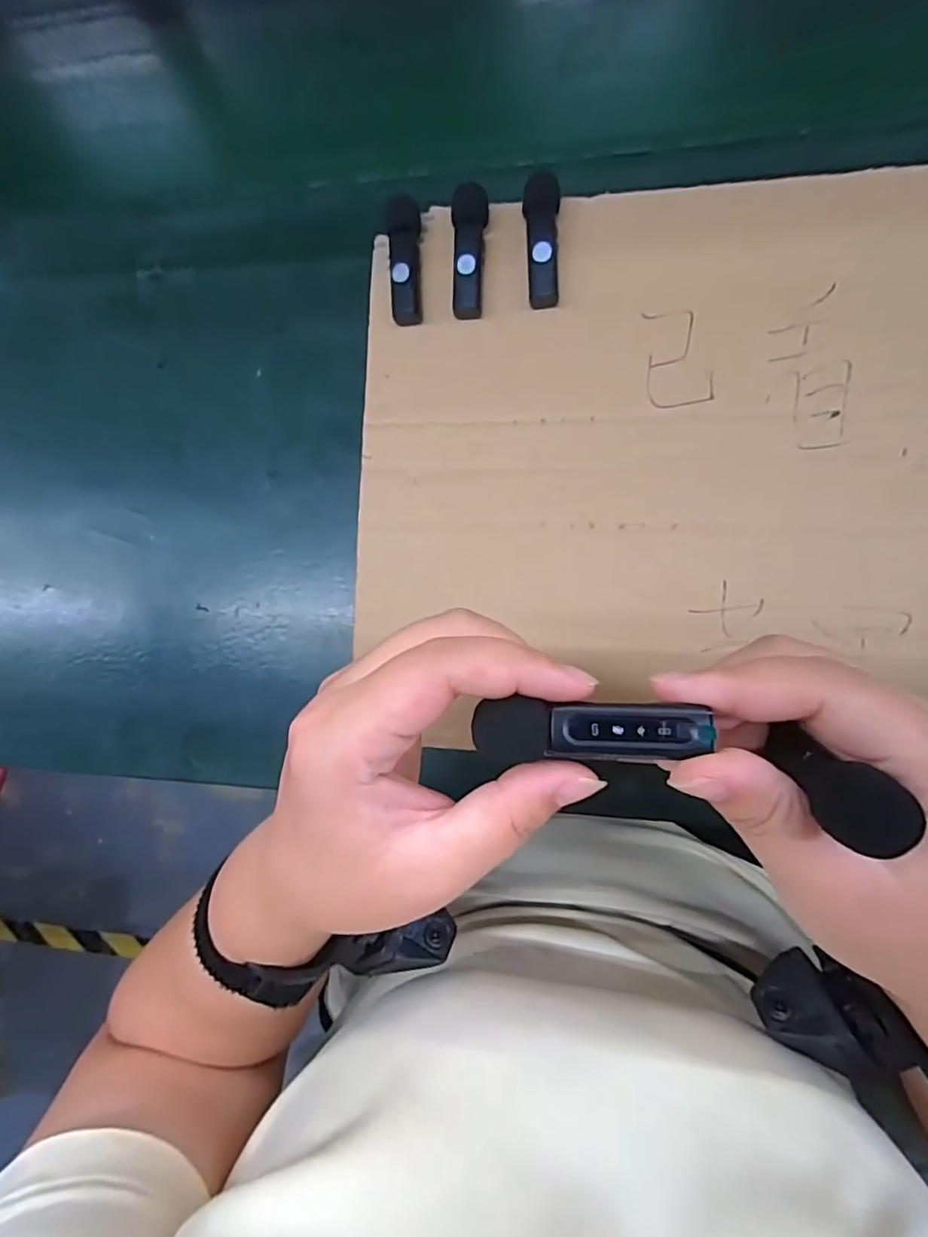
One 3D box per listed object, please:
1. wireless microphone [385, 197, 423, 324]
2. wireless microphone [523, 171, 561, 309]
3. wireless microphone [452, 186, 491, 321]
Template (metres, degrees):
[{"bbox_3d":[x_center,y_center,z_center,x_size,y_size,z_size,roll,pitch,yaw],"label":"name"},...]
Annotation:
[{"bbox_3d":[-0.032,-0.195,0.307,0.015,0.017,0.062,0,88,9],"label":"wireless microphone"},{"bbox_3d":[0.041,-0.198,0.295,0.018,0.014,0.063,0,88,9],"label":"wireless microphone"},{"bbox_3d":[0.004,-0.196,0.302,0.019,0.014,0.067,0,88,9],"label":"wireless microphone"}]

